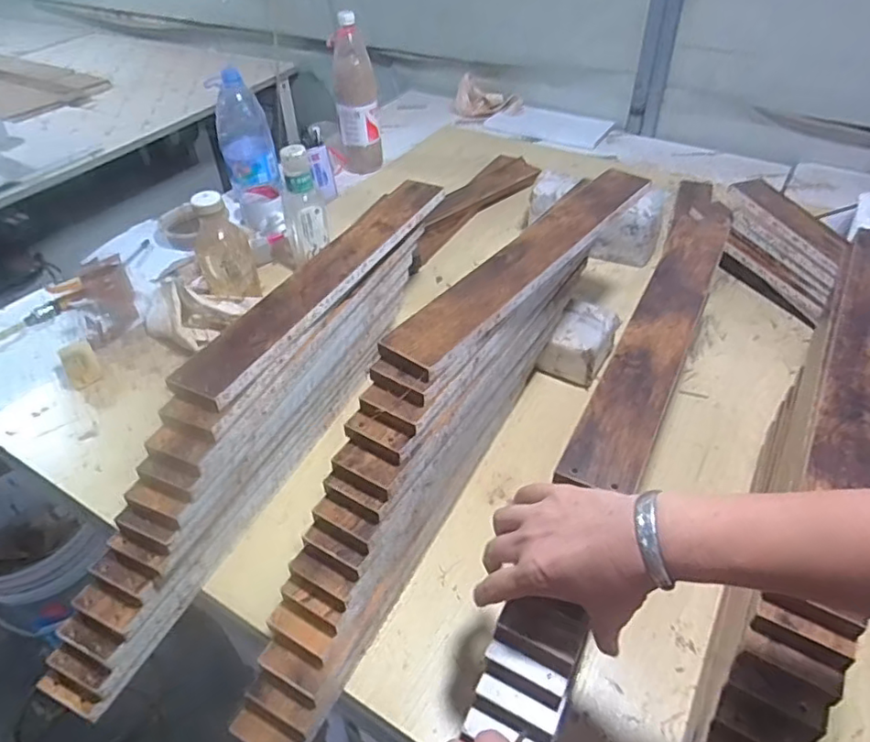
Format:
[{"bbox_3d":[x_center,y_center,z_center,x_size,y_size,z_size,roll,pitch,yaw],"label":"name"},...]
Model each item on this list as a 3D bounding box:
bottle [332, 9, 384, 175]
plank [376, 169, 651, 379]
[{"bbox_3d":[-0.167,-0.588,1.270,0.091,0.284,0.081,-8,43,-7],"label":"bottle"},{"bbox_3d":[0.118,-0.138,0.660,0.063,0.019,0.478,26,49,27],"label":"plank"}]

